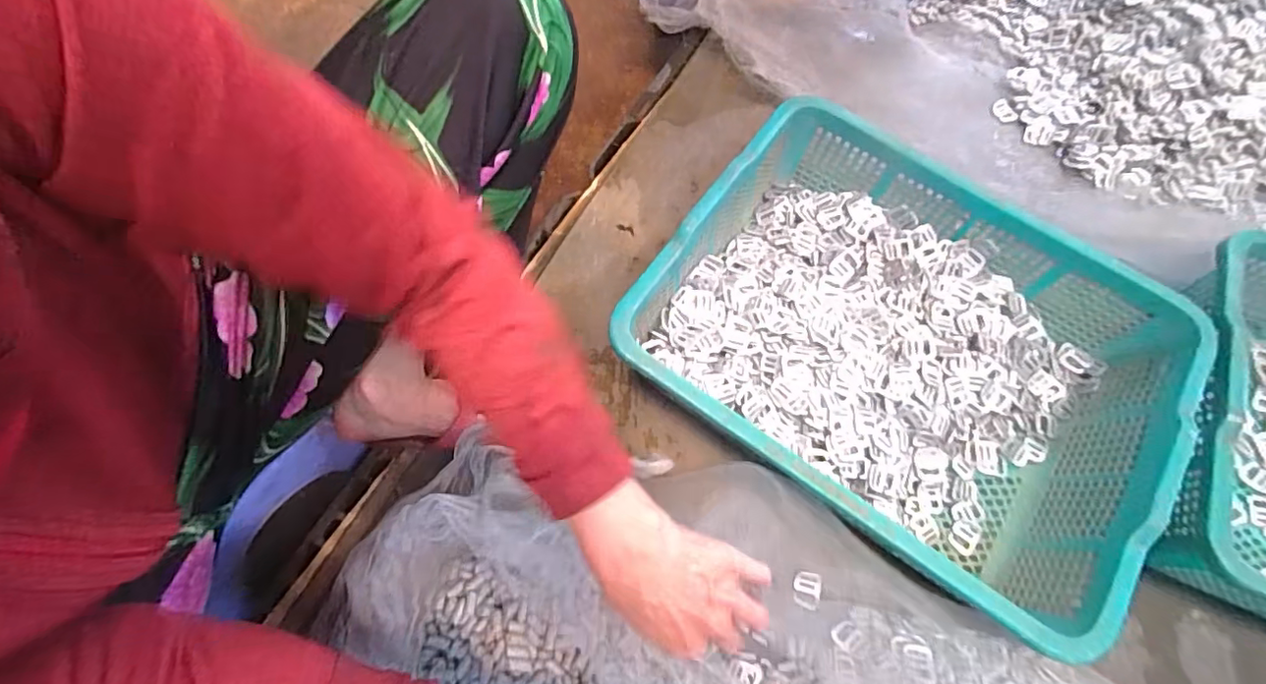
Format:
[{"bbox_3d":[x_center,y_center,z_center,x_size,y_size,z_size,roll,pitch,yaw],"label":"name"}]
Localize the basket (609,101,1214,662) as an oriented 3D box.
[{"bbox_3d":[0.267,0.006,0.576,0.466,0.118,0.373,34,70,12],"label":"basket"}]

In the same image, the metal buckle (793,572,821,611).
[{"bbox_3d":[0.167,0.239,0.546,0.024,0.009,0.031,7,67,1],"label":"metal buckle"}]

